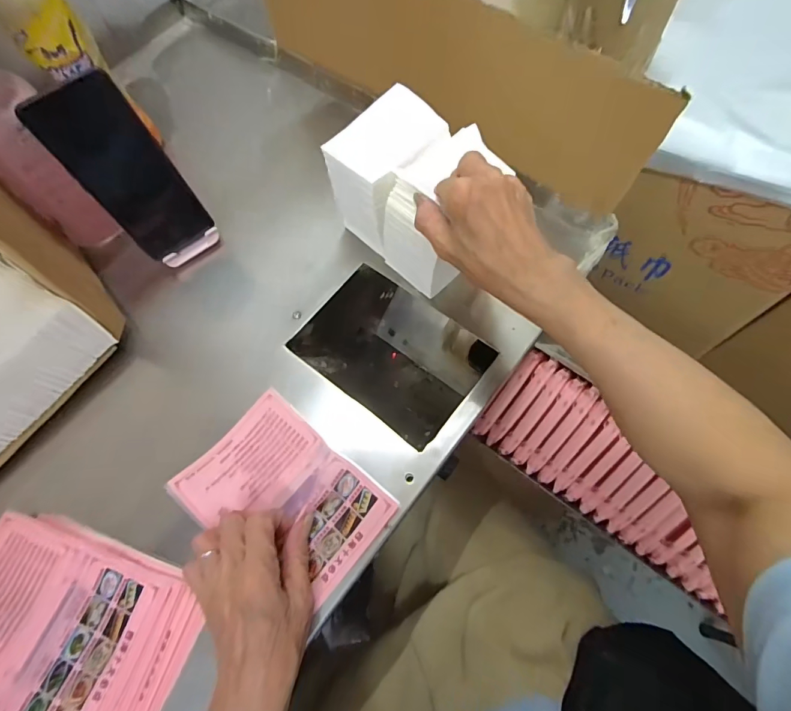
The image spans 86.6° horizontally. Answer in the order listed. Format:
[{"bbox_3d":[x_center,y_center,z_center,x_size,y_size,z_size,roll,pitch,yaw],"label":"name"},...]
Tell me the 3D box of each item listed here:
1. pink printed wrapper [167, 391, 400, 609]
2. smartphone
[{"bbox_3d":[-0.094,0.121,0.359,0.161,0.016,0.116,37,74,17],"label":"pink printed wrapper"},{"bbox_3d":[-0.245,-0.167,0.392,0.075,0.157,0.011,-43,55,-15],"label":"smartphone"}]

